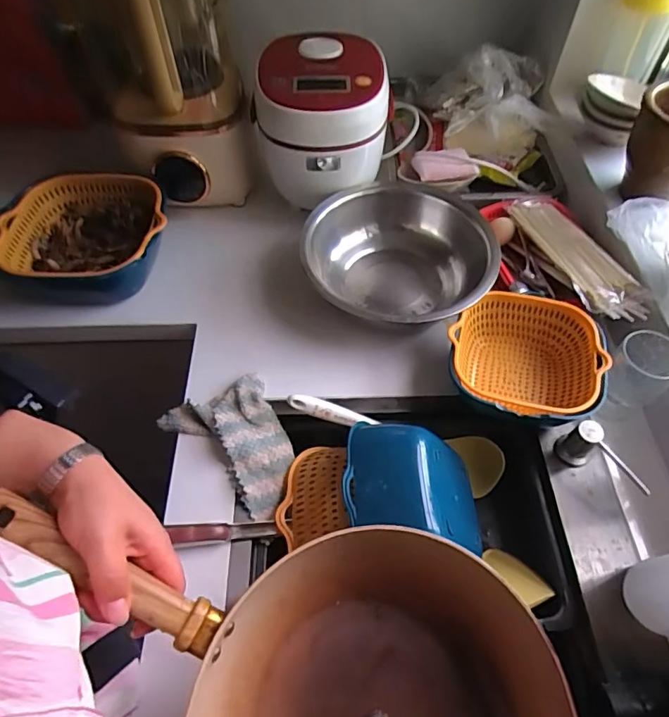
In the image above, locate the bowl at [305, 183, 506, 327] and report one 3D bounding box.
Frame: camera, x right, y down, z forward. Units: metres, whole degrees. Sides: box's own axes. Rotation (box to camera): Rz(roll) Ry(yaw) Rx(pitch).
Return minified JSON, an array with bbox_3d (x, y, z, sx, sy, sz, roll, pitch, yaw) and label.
[{"bbox_3d":[0.099,-0.136,0.756,0.254,0.120,0.287,-13,56,-7],"label":"bowl"}]

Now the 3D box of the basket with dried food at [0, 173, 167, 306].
[{"bbox_3d":[-0.379,-0.183,0.761,0.242,0.092,0.219,0,55,2],"label":"basket with dried food"}]

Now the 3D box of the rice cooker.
[{"bbox_3d":[-0.013,-0.362,0.789,0.180,0.213,0.185,4,55,4],"label":"rice cooker"}]

